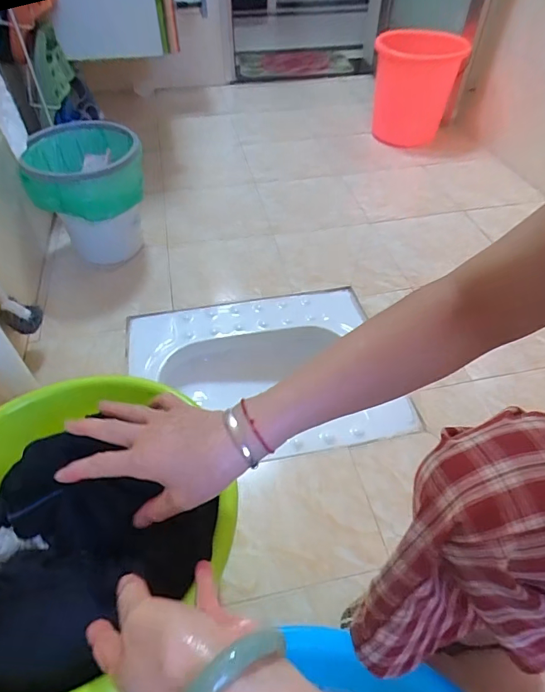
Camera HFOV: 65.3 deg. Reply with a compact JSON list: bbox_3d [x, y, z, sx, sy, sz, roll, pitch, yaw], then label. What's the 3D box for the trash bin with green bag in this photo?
[{"bbox_3d":[-0.431,-0.368,1.045,0.240,0.282,0.221,-9,45,-8],"label":"trash bin with green bag"}]

